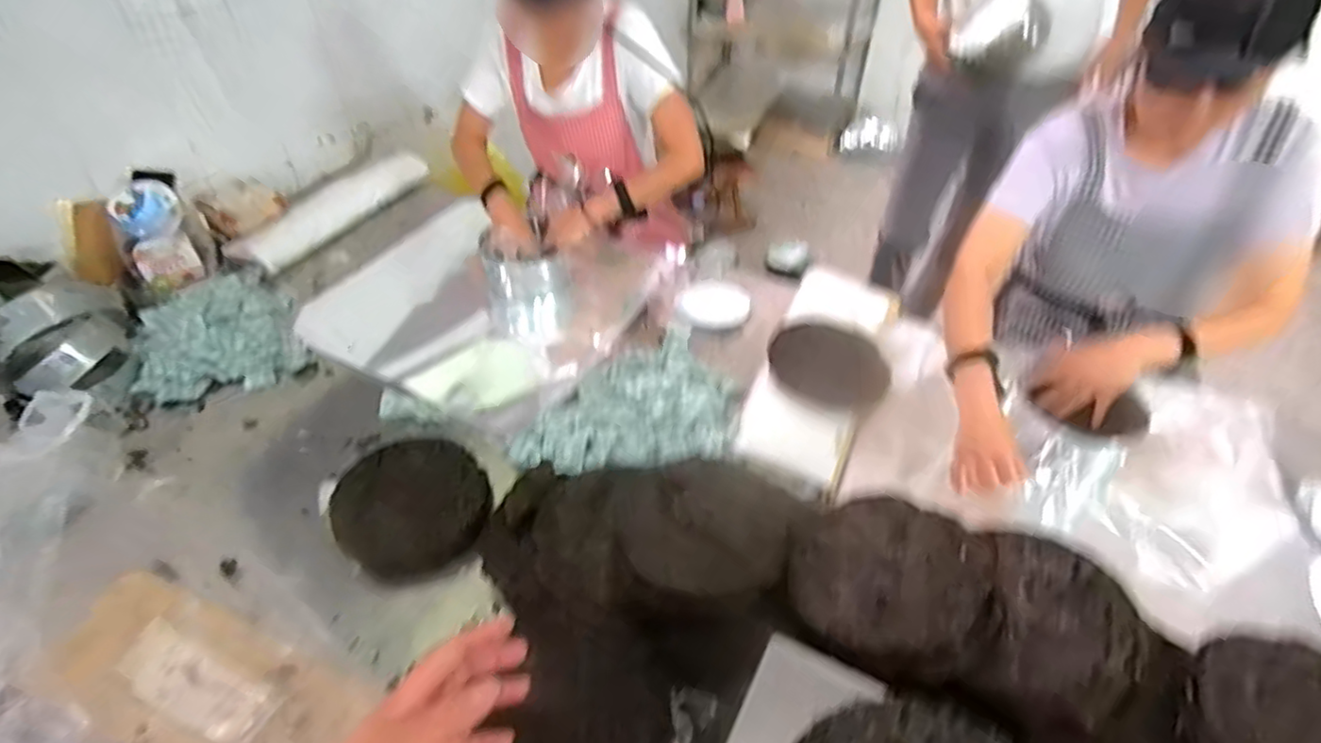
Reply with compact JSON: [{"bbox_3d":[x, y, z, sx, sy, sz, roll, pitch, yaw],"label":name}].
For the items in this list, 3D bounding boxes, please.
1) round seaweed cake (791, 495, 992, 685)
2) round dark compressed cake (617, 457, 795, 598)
[{"bbox_3d":[0.247,0.225,0.713,0.193,0.030,0.193,-15,36,11],"label":"round seaweed cake"},{"bbox_3d":[0.053,0.181,0.779,0.200,0.021,0.174,7,44,9],"label":"round dark compressed cake"}]

